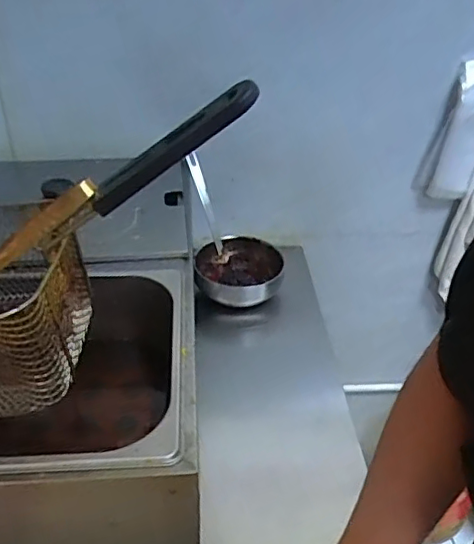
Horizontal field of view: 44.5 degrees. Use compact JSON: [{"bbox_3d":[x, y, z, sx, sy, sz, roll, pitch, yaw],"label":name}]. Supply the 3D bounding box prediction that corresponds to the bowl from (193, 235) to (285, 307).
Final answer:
[{"bbox_3d":[0.002,-0.011,0.904,0.136,0.043,0.149,1,36,-1],"label":"bowl"}]

